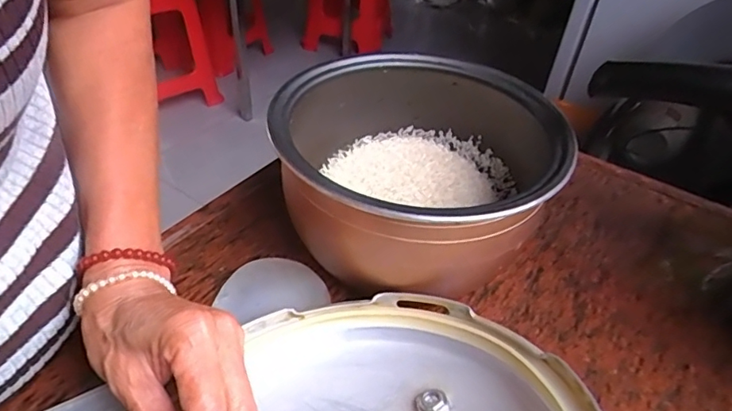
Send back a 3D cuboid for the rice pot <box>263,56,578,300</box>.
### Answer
[{"bbox_3d":[0.034,-0.019,0.386,0.186,0.111,0.183,2,41,-2],"label":"rice pot"}]

